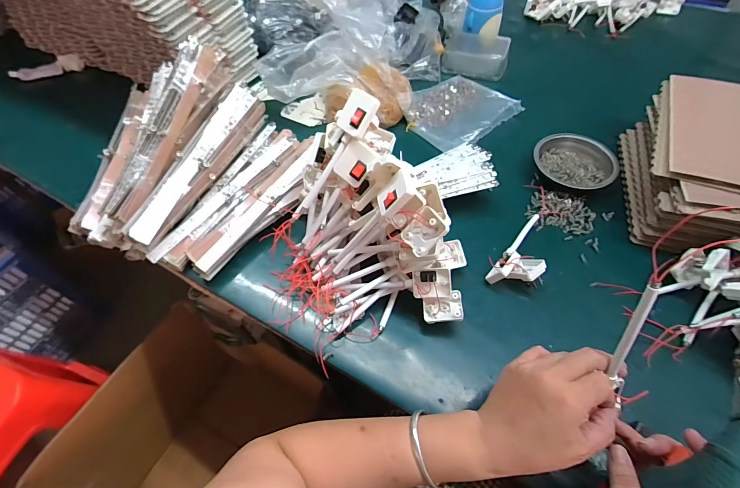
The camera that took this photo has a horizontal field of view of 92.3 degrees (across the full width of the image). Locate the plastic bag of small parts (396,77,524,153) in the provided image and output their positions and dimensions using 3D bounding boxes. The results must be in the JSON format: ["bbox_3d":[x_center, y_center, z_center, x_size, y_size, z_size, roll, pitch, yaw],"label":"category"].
[{"bbox_3d":[0.176,-0.275,0.716,0.202,0.030,0.172,-30,61,-17],"label":"plastic bag of small parts"}]

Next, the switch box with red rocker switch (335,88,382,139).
[{"bbox_3d":[-0.013,-0.148,0.405,0.040,0.022,0.047,40,107,21],"label":"switch box with red rocker switch"}]

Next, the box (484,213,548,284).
[{"bbox_3d":[0.235,0.008,0.520,0.059,0.046,0.156,34,63,21],"label":"box"}]

